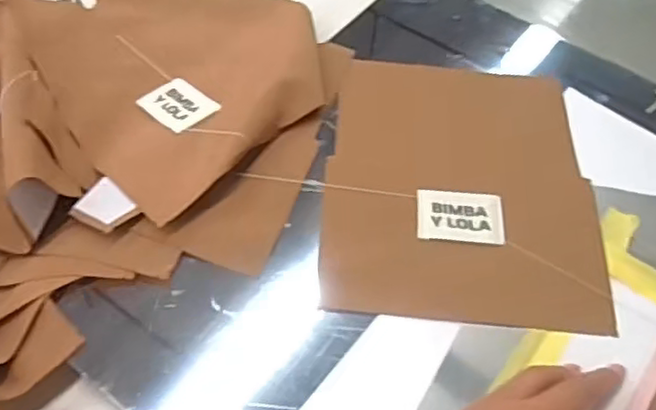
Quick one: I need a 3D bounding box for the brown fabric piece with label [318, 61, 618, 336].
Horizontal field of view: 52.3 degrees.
[{"bbox_3d":[0.095,-0.018,0.479,0.188,0.008,0.214,6,55,-1],"label":"brown fabric piece with label"}]

